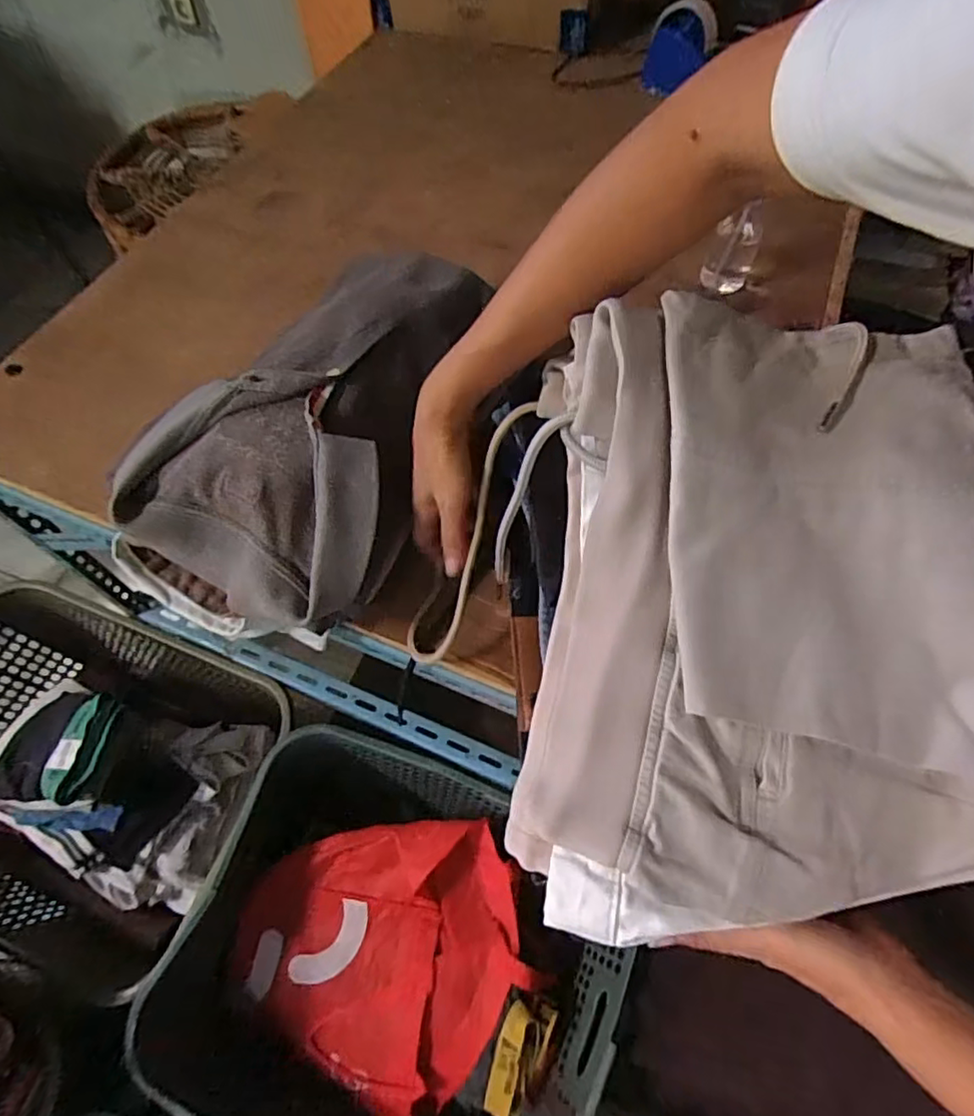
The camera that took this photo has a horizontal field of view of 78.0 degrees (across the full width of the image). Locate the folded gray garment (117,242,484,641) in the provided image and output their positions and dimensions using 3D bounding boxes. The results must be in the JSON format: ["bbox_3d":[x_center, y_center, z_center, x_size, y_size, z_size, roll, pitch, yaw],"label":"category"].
[{"bbox_3d":[-0.130,-0.136,0.503,0.207,0.074,0.388,15,64,7],"label":"folded gray garment"}]

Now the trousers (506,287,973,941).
[{"bbox_3d":[0.175,0.017,0.347,0.324,0.108,0.346,-1,80,-9],"label":"trousers"}]

